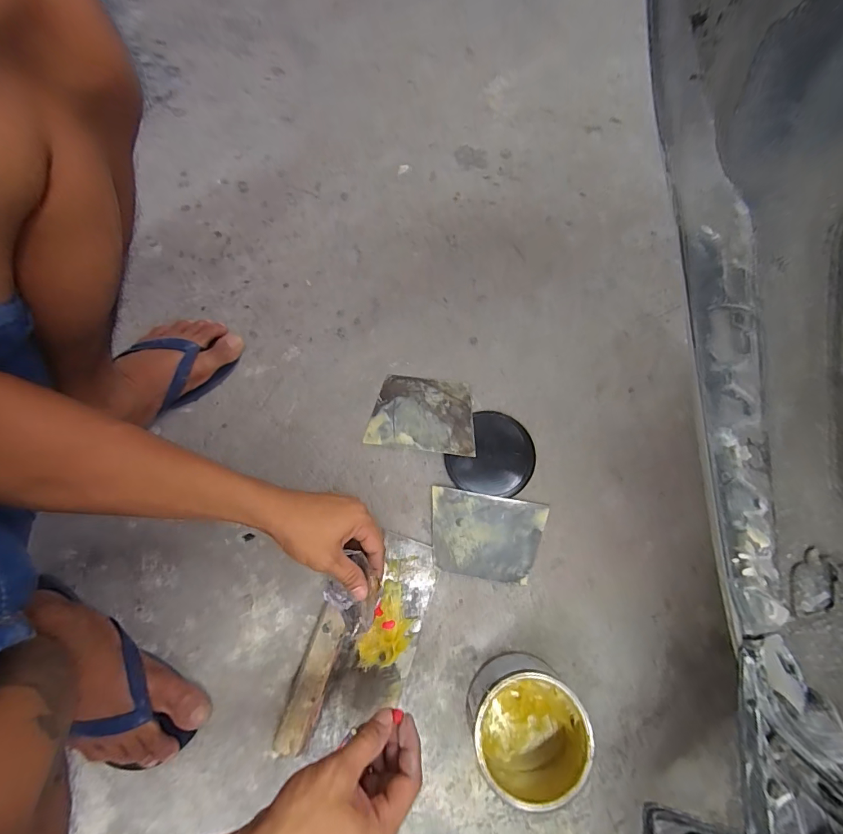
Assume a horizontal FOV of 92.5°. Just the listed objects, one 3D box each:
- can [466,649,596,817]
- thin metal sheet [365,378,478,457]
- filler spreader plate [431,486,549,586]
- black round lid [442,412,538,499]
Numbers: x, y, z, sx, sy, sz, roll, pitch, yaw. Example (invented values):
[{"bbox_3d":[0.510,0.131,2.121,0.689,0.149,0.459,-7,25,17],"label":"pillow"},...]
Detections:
[{"bbox_3d":[0.107,0.318,0.414,0.106,0.070,0.114,0,75,1],"label":"can"},{"bbox_3d":[0.003,-0.004,0.533,0.136,0.004,0.098,8,73,7],"label":"thin metal sheet"},{"bbox_3d":[0.078,0.145,0.491,0.136,0.004,0.097,10,80,0],"label":"filler spreader plate"},{"bbox_3d":[0.094,0.051,0.514,0.098,0.005,0.111,33,78,9],"label":"black round lid"}]

